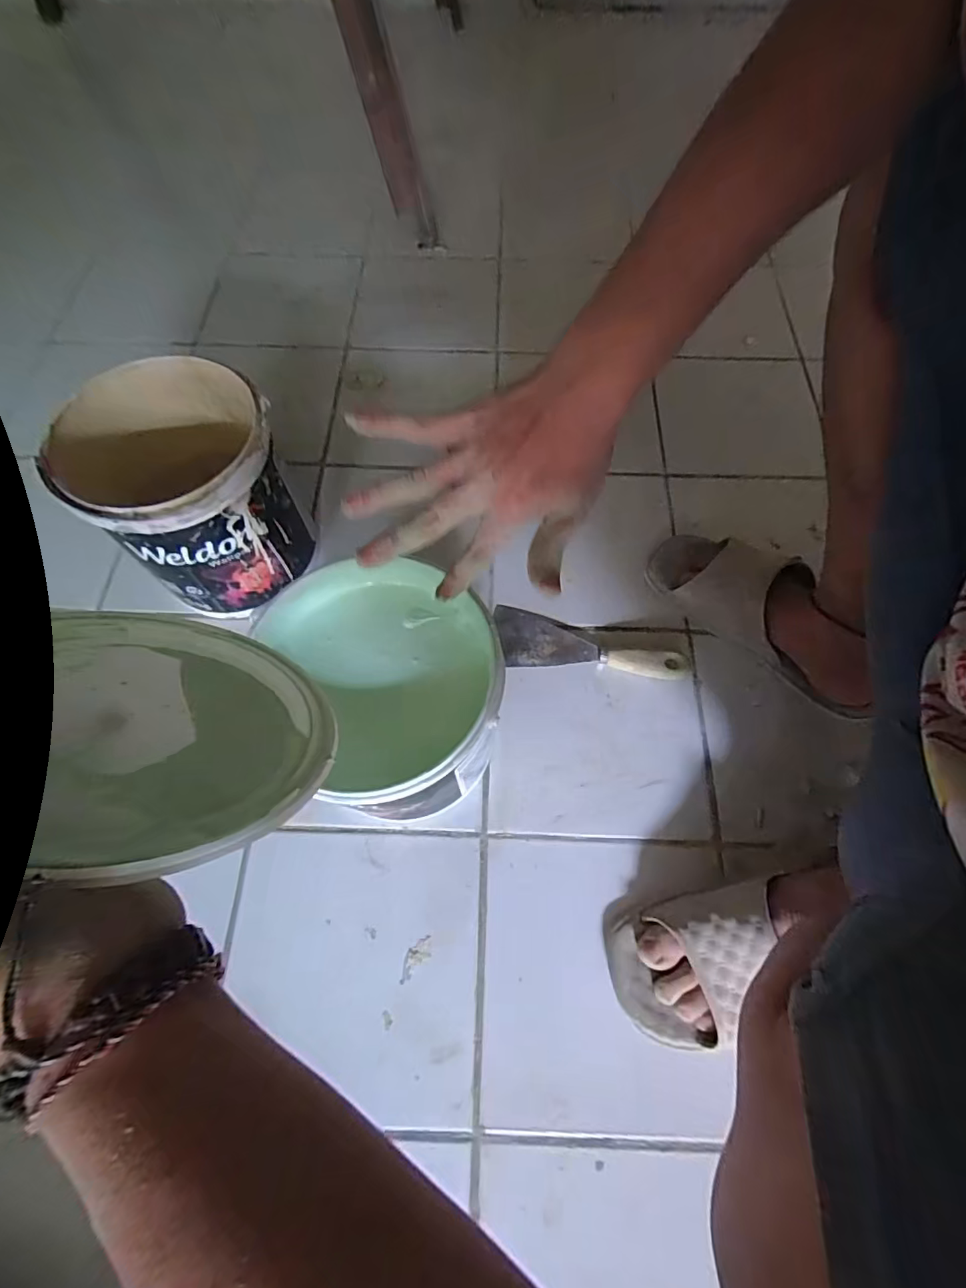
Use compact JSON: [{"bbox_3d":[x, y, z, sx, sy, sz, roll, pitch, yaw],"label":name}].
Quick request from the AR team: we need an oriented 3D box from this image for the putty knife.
[{"bbox_3d":[0.107,0.007,0.541,0.199,0.024,0.061,14,67,5],"label":"putty knife"}]

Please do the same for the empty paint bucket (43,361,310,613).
[{"bbox_3d":[-0.271,-0.143,0.504,0.168,0.159,0.175,-20,68,-9],"label":"empty paint bucket"}]

